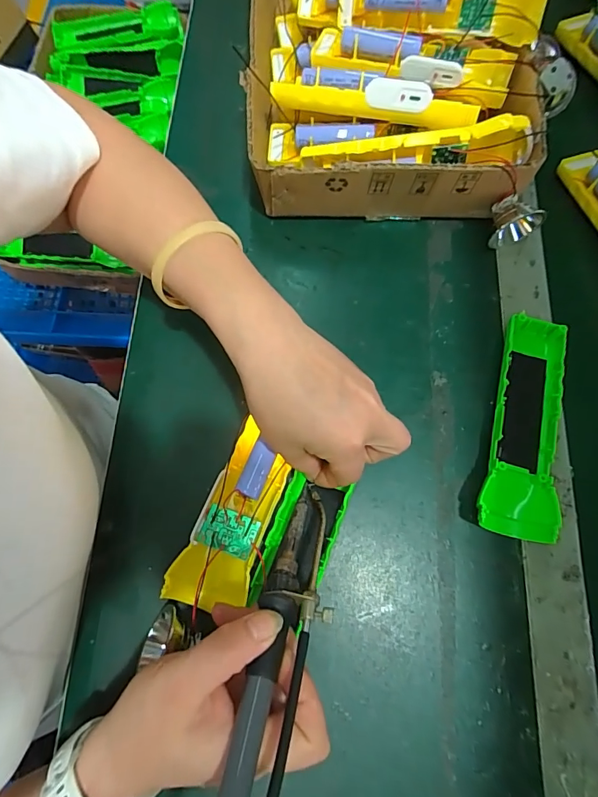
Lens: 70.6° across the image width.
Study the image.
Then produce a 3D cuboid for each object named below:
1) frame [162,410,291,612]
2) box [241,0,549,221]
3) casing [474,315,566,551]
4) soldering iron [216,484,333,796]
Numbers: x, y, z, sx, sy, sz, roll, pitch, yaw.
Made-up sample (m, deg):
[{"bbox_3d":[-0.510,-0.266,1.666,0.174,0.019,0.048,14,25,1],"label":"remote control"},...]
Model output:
[{"bbox_3d":[-0.043,0.081,0.284,0.046,0.028,0.119,20,75,6],"label":"frame"},{"bbox_3d":[0.074,-0.360,0.383,0.230,0.088,0.415,1,74,1],"label":"box"},{"bbox_3d":[0.164,0.016,0.308,0.048,0.026,0.162,16,74,5],"label":"casing"},{"bbox_3d":[-0.009,0.134,0.217,0.033,0.022,0.208,14,42,4],"label":"soldering iron"}]

